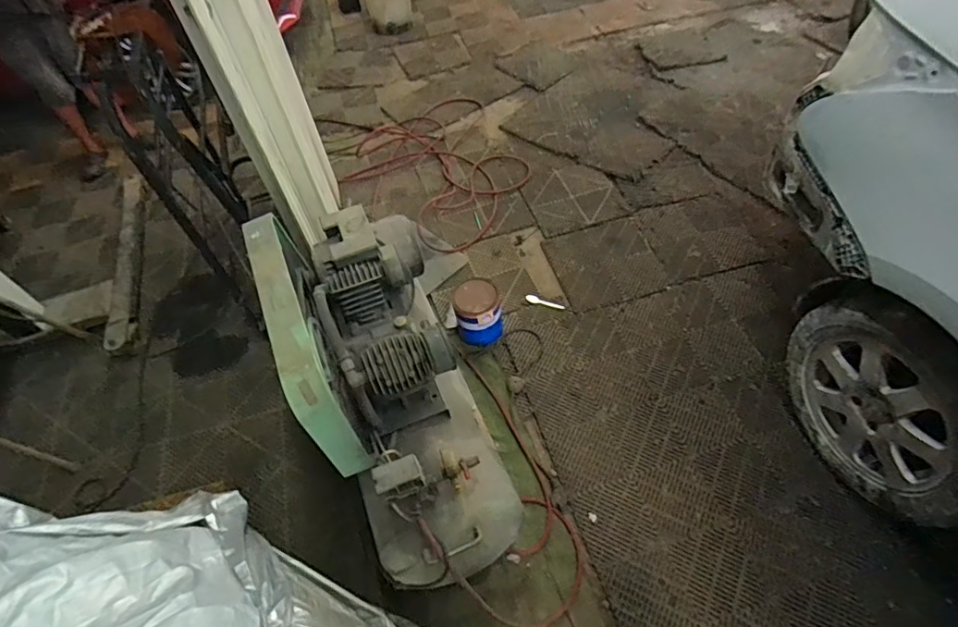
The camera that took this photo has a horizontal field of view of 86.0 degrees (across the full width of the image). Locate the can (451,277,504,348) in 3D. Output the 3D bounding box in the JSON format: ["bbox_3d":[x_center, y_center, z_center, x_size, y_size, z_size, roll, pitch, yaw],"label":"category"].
[{"bbox_3d":[-0.003,-0.005,1.785,0.166,0.180,0.168,-7,53,1],"label":"can"}]

